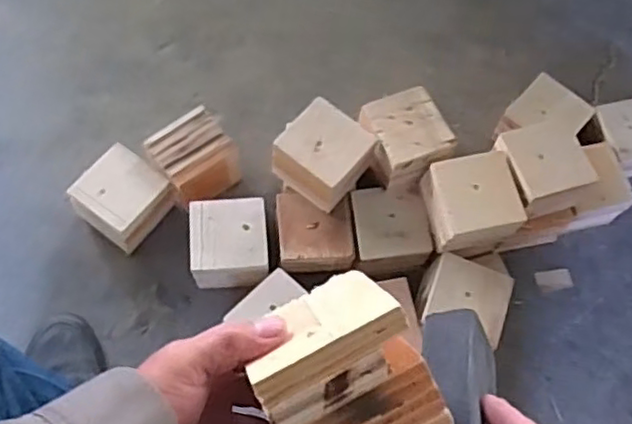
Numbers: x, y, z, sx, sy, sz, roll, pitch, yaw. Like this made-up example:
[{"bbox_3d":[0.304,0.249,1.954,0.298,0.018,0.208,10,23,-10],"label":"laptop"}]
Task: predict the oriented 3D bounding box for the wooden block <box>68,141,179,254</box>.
[{"bbox_3d":[-0.250,-0.014,0.850,0.099,0.068,0.103,38,69,12],"label":"wooden block"}]

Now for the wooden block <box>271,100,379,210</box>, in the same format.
[{"bbox_3d":[0.007,-0.069,0.800,0.097,0.081,0.096,41,69,13],"label":"wooden block"}]

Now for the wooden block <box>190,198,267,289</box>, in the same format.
[{"bbox_3d":[-0.107,0.041,0.826,0.093,0.077,0.095,-2,66,-5],"label":"wooden block"}]

